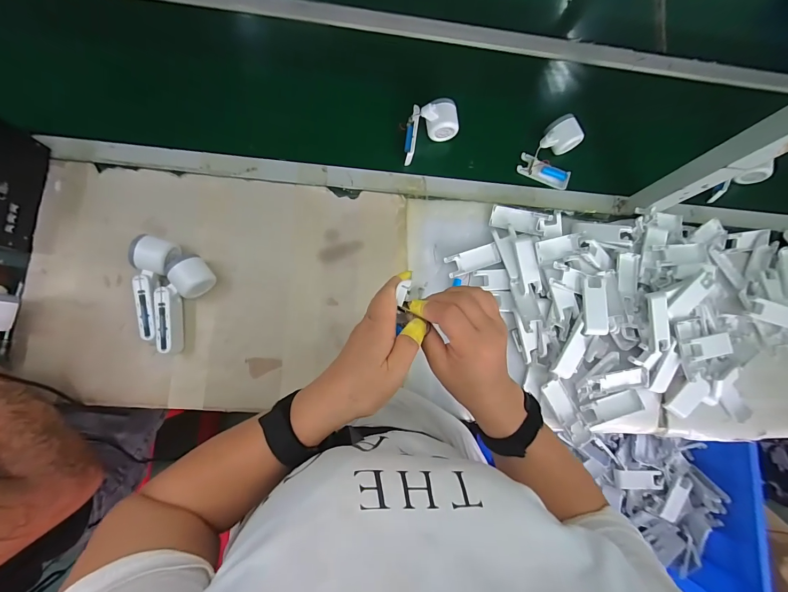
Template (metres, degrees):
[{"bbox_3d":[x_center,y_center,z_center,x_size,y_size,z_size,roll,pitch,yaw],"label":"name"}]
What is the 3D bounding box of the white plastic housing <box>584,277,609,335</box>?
[{"bbox_3d":[0.352,0.018,0.605,0.041,0.013,0.098,5,80,-5],"label":"white plastic housing"}]

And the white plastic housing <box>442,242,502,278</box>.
[{"bbox_3d":[0.146,-0.066,0.650,0.101,0.023,0.039,-17,87,-8],"label":"white plastic housing"}]

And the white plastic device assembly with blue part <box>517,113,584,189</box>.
[{"bbox_3d":[0.312,-0.283,0.671,0.098,0.053,0.117,20,83,-5],"label":"white plastic device assembly with blue part"}]

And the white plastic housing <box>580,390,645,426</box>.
[{"bbox_3d":[0.389,0.200,0.619,0.107,0.019,0.040,-15,82,-9],"label":"white plastic housing"}]

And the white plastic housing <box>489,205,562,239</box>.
[{"bbox_3d":[0.247,-0.144,0.645,0.127,0.023,0.050,14,83,12],"label":"white plastic housing"}]

